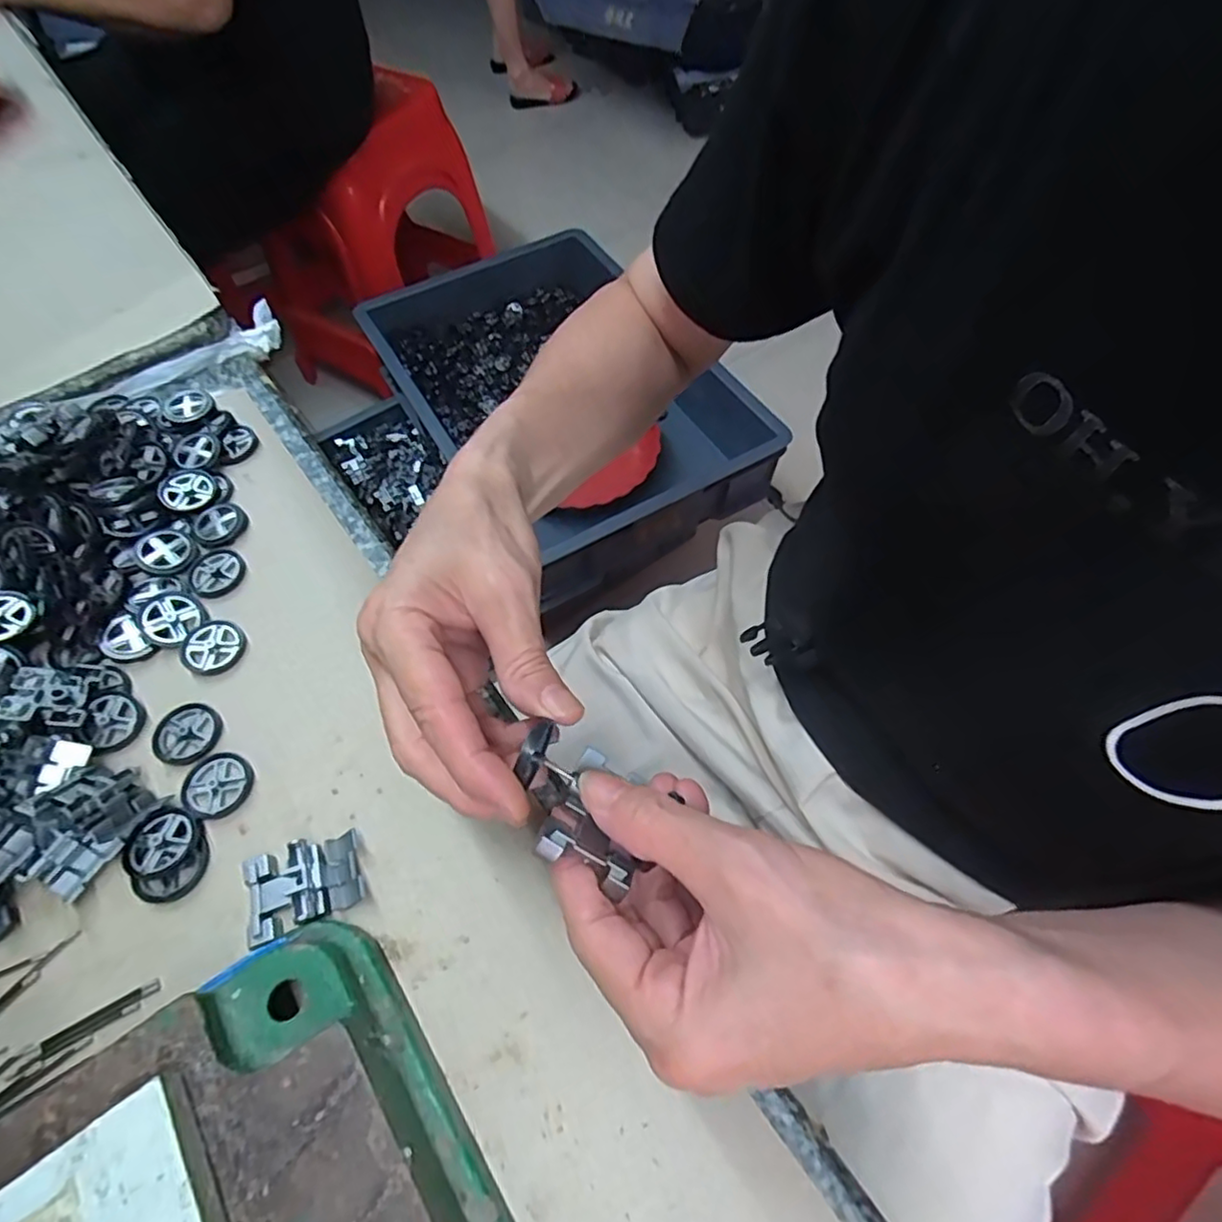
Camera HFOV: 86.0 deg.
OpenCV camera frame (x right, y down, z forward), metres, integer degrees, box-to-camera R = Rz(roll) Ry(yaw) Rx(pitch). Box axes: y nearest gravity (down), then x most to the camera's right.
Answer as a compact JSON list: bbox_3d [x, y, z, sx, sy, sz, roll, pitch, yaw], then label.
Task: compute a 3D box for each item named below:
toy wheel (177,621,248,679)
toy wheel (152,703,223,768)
[{"bbox_3d":[-0.191,0.017,0.313,0.027,0.005,0.027,-1,58,1],"label":"toy wheel"},{"bbox_3d":[-0.189,0.054,0.291,0.028,0.004,0.027,-1,58,1],"label":"toy wheel"}]

